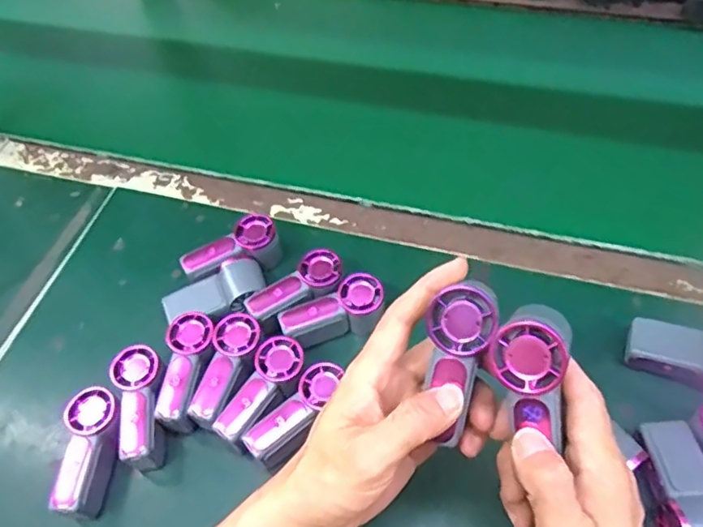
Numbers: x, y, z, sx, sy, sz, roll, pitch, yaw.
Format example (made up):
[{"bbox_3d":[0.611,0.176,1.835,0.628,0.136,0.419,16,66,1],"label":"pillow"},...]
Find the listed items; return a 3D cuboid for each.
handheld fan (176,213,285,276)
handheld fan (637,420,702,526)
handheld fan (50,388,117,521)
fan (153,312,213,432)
[{"bbox_3d":[-0.111,-0.004,0.565,0.090,0.050,0.036,-31,59,-16],"label":"handheld fan"},{"bbox_3d":[0.240,0.163,0.428,0.047,0.038,0.094,-6,55,1],"label":"handheld fan"},{"bbox_3d":[-0.205,0.149,0.467,0.033,0.049,0.089,-1,56,4],"label":"handheld fan"},{"bbox_3d":[-0.137,0.089,0.495,0.035,0.032,0.093,1,56,5],"label":"fan"}]

